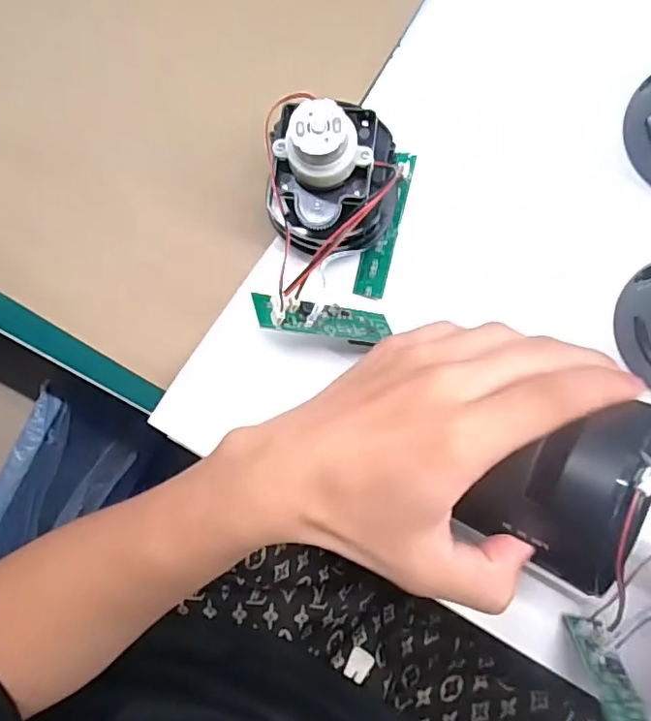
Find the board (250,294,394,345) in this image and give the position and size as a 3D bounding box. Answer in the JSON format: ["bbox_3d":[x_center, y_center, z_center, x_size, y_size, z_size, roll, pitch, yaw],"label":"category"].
[{"bbox_3d":[0.002,-0.019,0.269,0.079,0.012,0.018,6,84,-37],"label":"board"}]

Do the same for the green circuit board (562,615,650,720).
[{"bbox_3d":[0.135,0.154,0.249,0.021,0.081,0.010,-1,122,-1],"label":"green circuit board"}]

